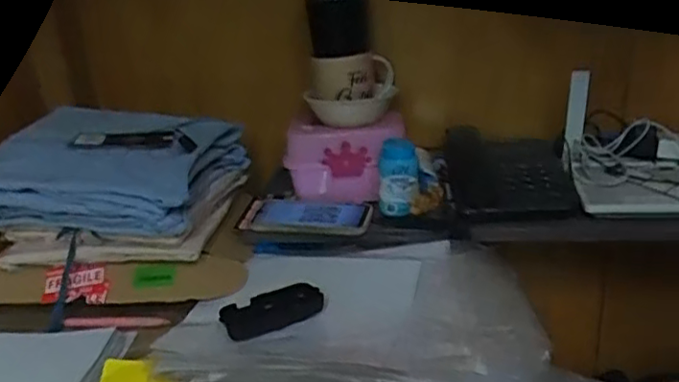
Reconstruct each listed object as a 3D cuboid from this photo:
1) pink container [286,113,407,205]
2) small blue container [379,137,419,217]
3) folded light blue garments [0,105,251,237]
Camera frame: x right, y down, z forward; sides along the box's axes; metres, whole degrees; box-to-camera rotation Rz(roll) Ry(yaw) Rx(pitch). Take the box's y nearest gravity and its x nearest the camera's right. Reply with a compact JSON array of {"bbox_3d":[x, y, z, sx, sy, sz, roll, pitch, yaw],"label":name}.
[{"bbox_3d":[0.009,-0.044,0.869,0.162,0.105,0.077,1,23,12],"label":"pink container"},{"bbox_3d":[0.077,-0.018,0.818,0.053,0.107,0.049,-2,22,5],"label":"small blue container"},{"bbox_3d":[-0.285,-0.036,0.793,0.270,0.105,0.209,0,23,10],"label":"folded light blue garments"}]

